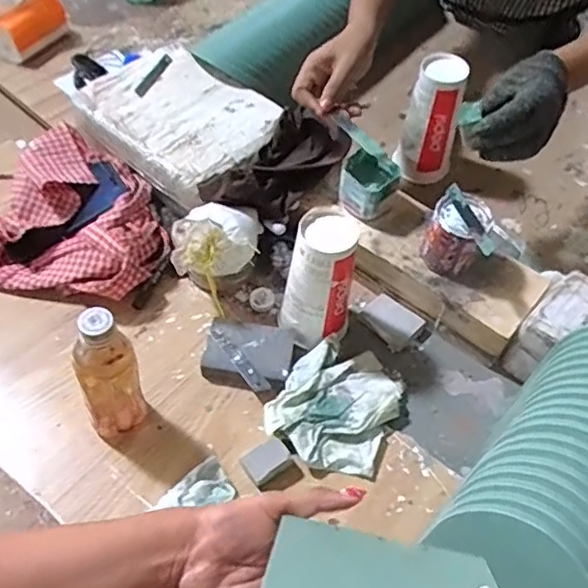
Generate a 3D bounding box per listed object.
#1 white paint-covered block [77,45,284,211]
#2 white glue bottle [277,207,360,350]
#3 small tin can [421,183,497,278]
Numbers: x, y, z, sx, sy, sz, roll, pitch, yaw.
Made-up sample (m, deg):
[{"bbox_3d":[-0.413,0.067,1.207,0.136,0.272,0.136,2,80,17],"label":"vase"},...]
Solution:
[{"bbox_3d":[-0.152,-0.238,0.799,0.248,0.065,0.191,38,61,20],"label":"white paint-covered block"},{"bbox_3d":[0.025,-0.013,0.661,0.074,0.162,0.072,7,54,2],"label":"white glue bottle"},{"bbox_3d":[0.188,-0.063,0.679,0.073,0.075,0.067,2,55,-3],"label":"small tin can"}]

